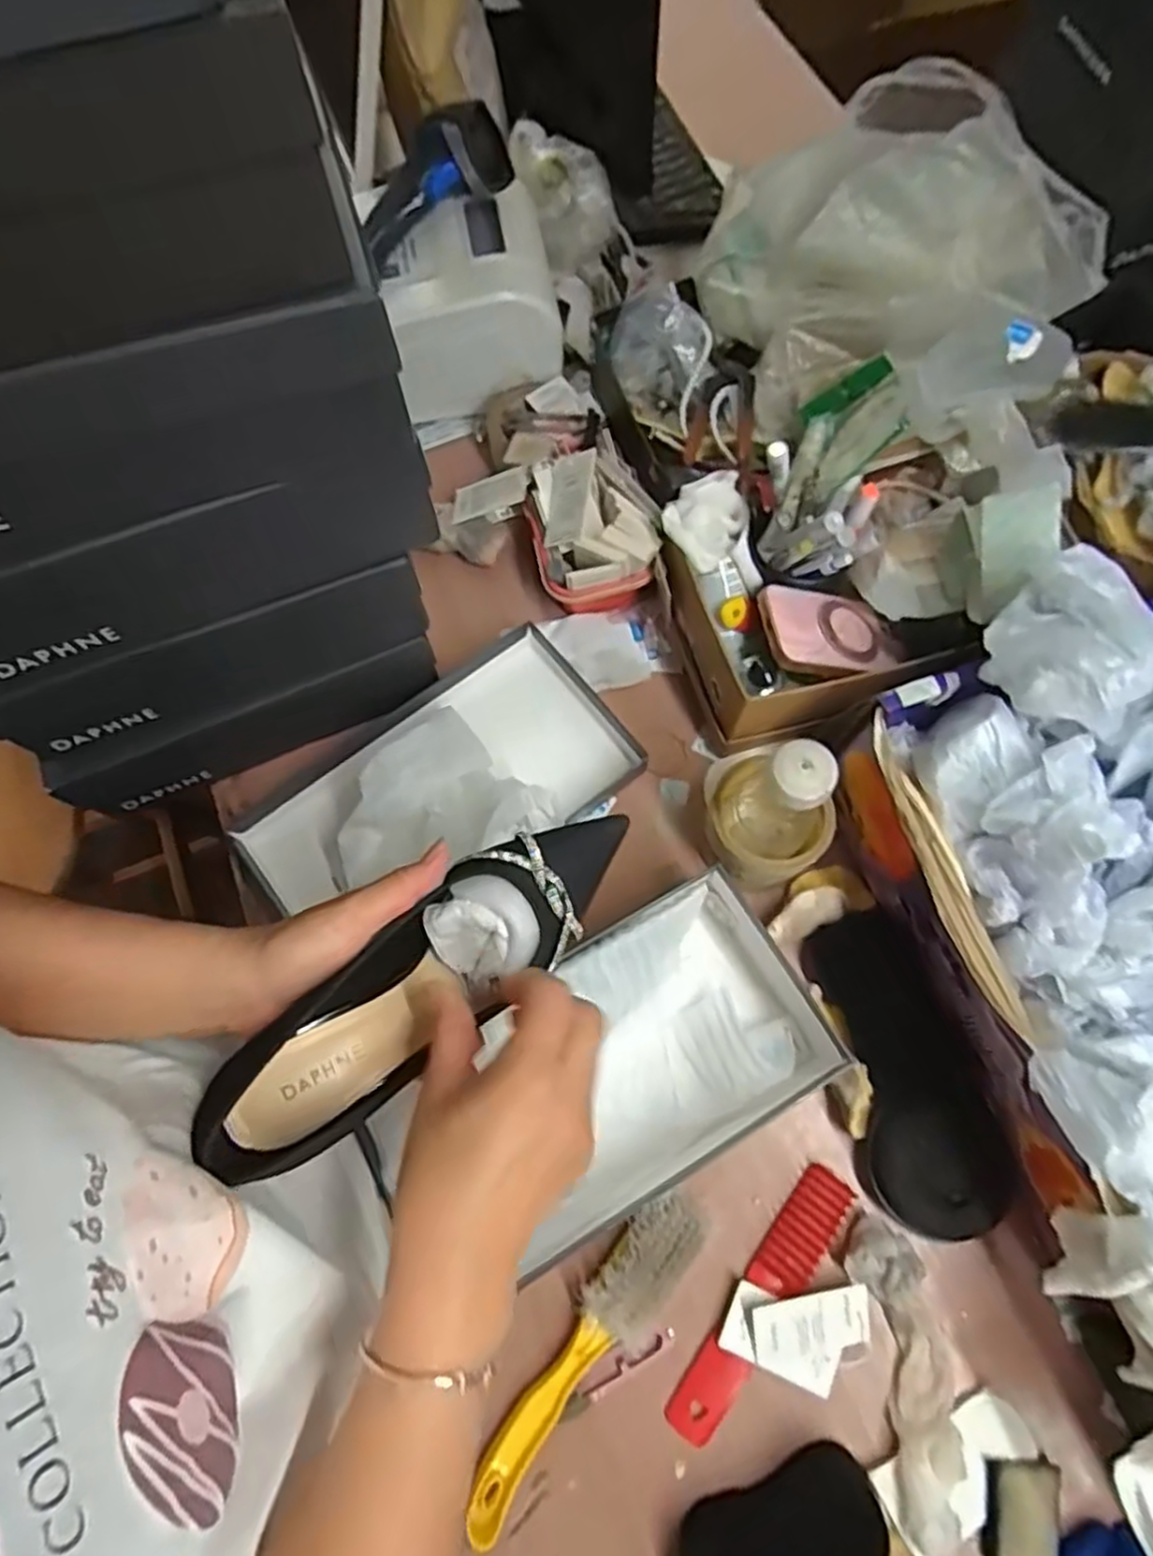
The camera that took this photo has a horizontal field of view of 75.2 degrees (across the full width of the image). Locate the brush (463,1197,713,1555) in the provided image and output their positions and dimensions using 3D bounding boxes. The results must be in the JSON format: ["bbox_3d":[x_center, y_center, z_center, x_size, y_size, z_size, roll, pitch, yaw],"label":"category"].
[{"bbox_3d":[0.006,0.375,0.487,0.049,0.034,0.226,38,77,13],"label":"brush"}]

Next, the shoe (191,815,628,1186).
[{"bbox_3d":[-0.069,0.096,0.380,0.243,0.072,0.065,-38,74,-24],"label":"shoe"}]

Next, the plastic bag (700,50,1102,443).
[{"bbox_3d":[0.252,-0.404,0.594,0.240,0.125,0.326,-17,72,-4],"label":"plastic bag"}]

